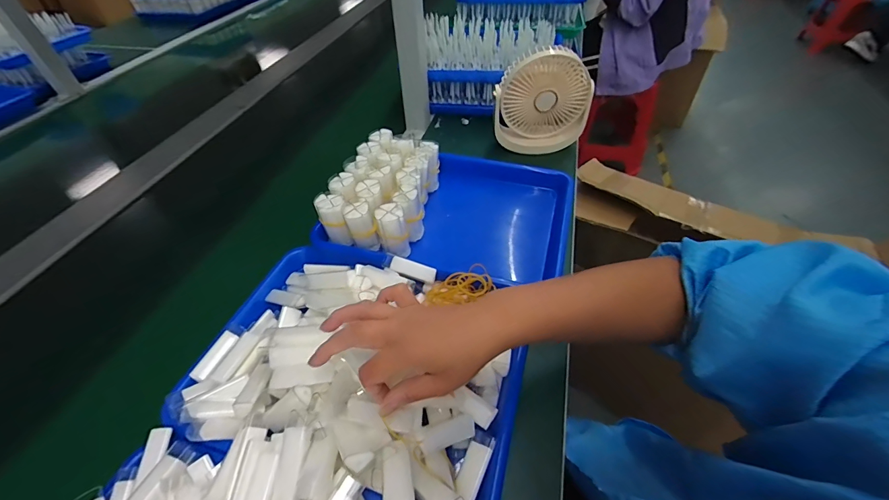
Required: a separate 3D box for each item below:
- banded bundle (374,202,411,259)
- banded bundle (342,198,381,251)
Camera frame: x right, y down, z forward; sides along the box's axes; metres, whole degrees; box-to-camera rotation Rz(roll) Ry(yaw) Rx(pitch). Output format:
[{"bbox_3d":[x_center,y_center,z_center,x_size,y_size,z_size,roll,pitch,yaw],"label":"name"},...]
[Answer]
[{"bbox_3d":[-0.064,-0.023,0.476,0.034,0.063,0.038,-12,48,-7],"label":"banded bundle"},{"bbox_3d":[-0.107,-0.030,0.484,0.034,0.062,0.036,-20,49,-14],"label":"banded bundle"}]

